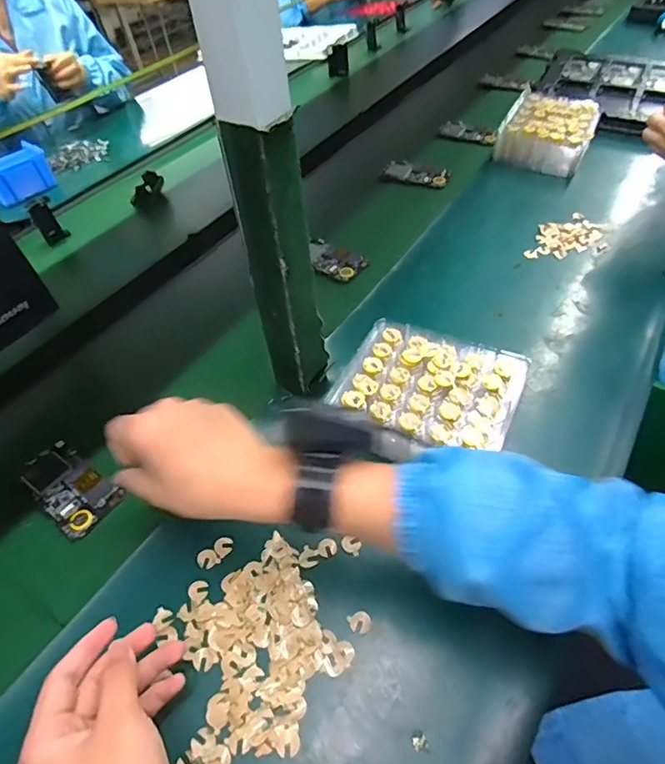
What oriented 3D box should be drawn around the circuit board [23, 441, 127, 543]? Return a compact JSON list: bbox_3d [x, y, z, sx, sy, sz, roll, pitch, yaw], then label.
[{"bbox_3d":[-0.289,0.115,0.558,0.127,0.009,0.064,30,61,28],"label":"circuit board"}]

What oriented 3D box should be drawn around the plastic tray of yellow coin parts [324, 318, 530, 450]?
[{"bbox_3d":[0.102,0.001,0.542,0.181,0.020,0.149,18,56,22],"label":"plastic tray of yellow coin parts"}]

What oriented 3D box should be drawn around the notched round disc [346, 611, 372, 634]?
[{"bbox_3d":[0.024,0.207,0.435,0.019,0.004,0.018,-1,51,1],"label":"notched round disc"}]

